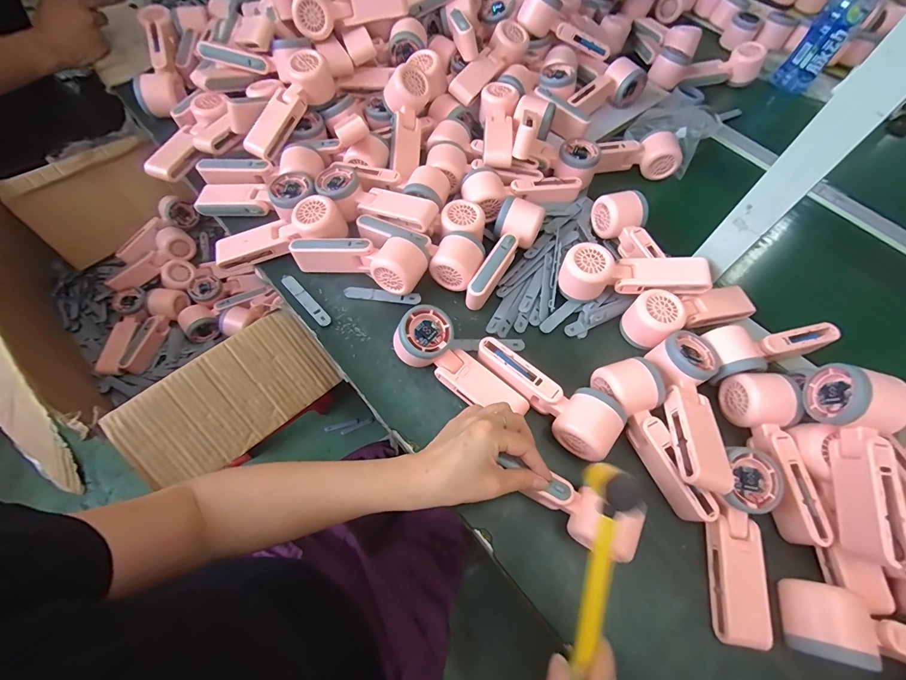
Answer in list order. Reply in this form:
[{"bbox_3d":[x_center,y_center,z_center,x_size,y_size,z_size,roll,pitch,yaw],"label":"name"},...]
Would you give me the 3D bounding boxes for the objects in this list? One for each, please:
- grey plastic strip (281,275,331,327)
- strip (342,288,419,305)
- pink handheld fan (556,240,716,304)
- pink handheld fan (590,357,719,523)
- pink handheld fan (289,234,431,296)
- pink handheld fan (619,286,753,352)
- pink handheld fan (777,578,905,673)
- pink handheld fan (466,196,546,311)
[{"bbox_3d":[-0.184,-0.051,0.486,0.017,0.010,0.092,-39,71,-21],"label":"grey plastic strip"},{"bbox_3d":[-0.089,-0.057,0.496,0.096,0.010,0.017,8,62,0],"label":"strip"},{"bbox_3d":[0.219,-0.076,0.480,0.171,0.056,0.054,10,62,1],"label":"pink handheld fan"},{"bbox_3d":[0.210,0.098,0.405,0.076,0.046,0.170,-23,66,-15],"label":"pink handheld fan"},{"bbox_3d":[-0.116,-0.107,0.491,0.167,0.063,0.062,17,62,5],"label":"pink handheld fan"},{"bbox_3d":[0.290,-0.036,0.486,0.170,0.052,0.065,-17,65,-12],"label":"pink handheld fan"},{"bbox_3d":[0.376,0.259,0.336,0.165,0.046,0.058,14,62,3],"label":"pink handheld fan"},{"bbox_3d":[0.060,-0.111,0.505,0.053,0.047,0.155,29,77,11],"label":"pink handheld fan"}]

